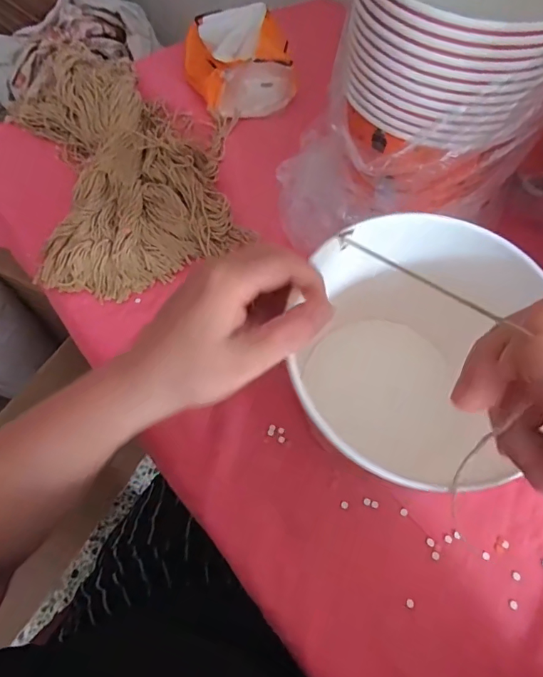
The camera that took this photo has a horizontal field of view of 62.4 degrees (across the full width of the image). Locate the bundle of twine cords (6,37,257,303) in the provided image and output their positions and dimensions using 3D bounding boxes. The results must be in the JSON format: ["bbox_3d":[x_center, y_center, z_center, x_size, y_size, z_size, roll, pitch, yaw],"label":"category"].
[{"bbox_3d":[-0.160,-0.204,0.487,0.218,0.052,0.340,-20,63,-11],"label":"bundle of twine cords"}]

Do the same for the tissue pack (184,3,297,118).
[{"bbox_3d":[-0.041,-0.346,0.552,0.128,0.081,0.134,-9,61,-5],"label":"tissue pack"}]

